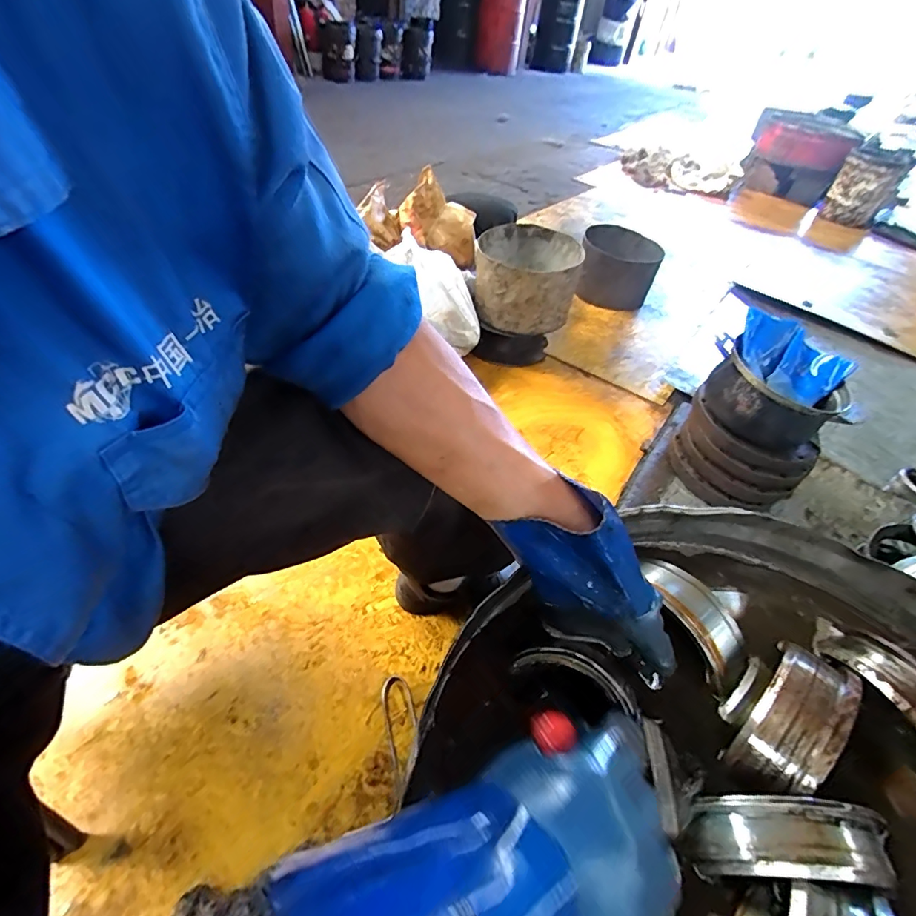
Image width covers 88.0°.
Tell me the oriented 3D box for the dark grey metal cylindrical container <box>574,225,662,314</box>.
[{"bbox_3d":[0.588,-0.700,1.760,0.276,0.206,0.304,21,46,11],"label":"dark grey metal cylindrical container"}]

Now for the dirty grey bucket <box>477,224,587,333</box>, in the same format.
[{"bbox_3d":[0.192,-0.503,1.367,0.286,0.200,0.285,5,45,-5],"label":"dirty grey bucket"}]

